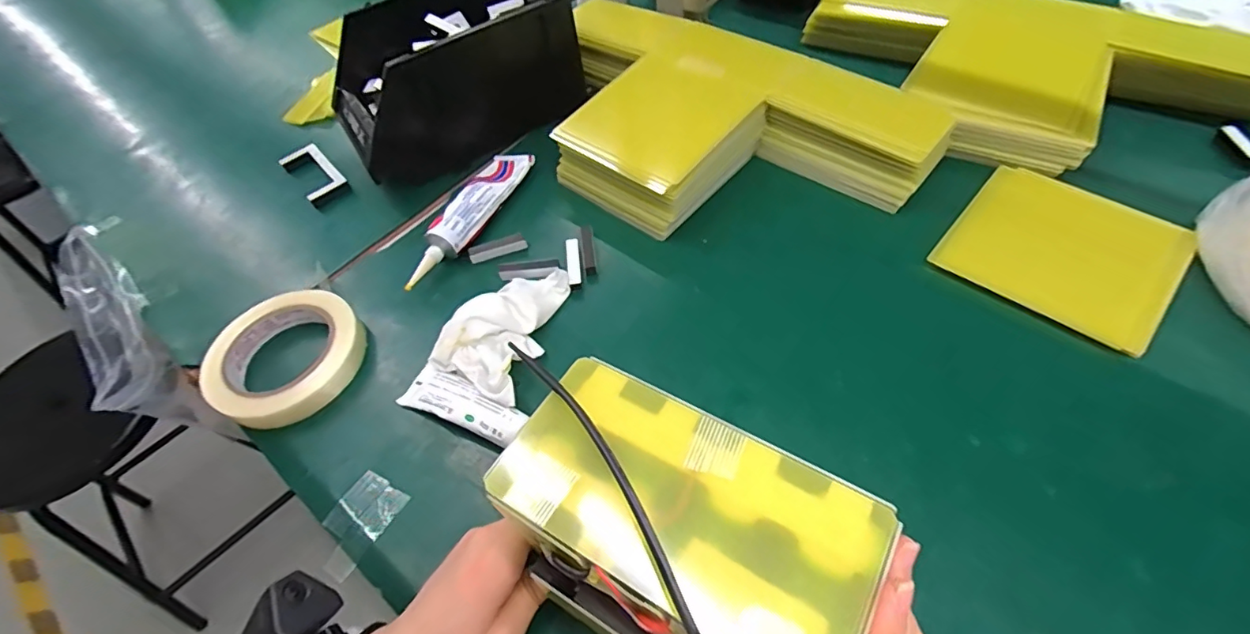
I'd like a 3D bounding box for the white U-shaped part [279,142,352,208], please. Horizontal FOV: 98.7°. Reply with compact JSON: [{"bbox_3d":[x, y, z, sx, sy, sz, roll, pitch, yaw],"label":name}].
[{"bbox_3d":[-0.337,-0.156,0.581,0.042,0.017,0.103,-38,58,-19],"label":"white U-shaped part"}]

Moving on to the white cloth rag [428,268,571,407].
[{"bbox_3d":[-0.088,0.003,0.420,0.072,0.030,0.122,20,59,21],"label":"white cloth rag"}]

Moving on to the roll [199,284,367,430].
[{"bbox_3d":[-0.269,0.030,0.427,0.111,0.029,0.111,-4,54,5],"label":"roll"}]

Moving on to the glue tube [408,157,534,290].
[{"bbox_3d":[-0.150,-0.098,0.505,0.045,0.028,0.179,16,58,19],"label":"glue tube"}]

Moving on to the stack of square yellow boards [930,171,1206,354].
[{"bbox_3d":[0.345,-0.054,0.424,0.147,0.006,0.140,35,68,30],"label":"stack of square yellow boards"}]

